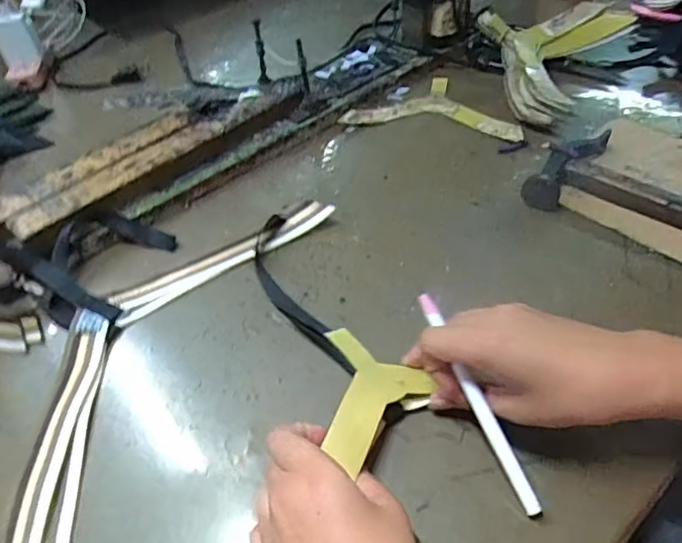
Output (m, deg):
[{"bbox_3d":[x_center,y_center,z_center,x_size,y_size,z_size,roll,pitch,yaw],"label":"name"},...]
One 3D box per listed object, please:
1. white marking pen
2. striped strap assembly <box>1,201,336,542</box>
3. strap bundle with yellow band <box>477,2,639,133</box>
[{"bbox_3d":[0.082,0.077,0.323,0.008,0.009,0.141,-22,77,-16],"label":"white marking pen"},{"bbox_3d":[-0.187,0.041,0.420,0.223,0.029,0.343,14,48,19],"label":"striped strap assembly"},{"bbox_3d":[0.239,-0.262,0.635,0.142,0.058,0.243,27,53,29],"label":"strap bundle with yellow band"}]

